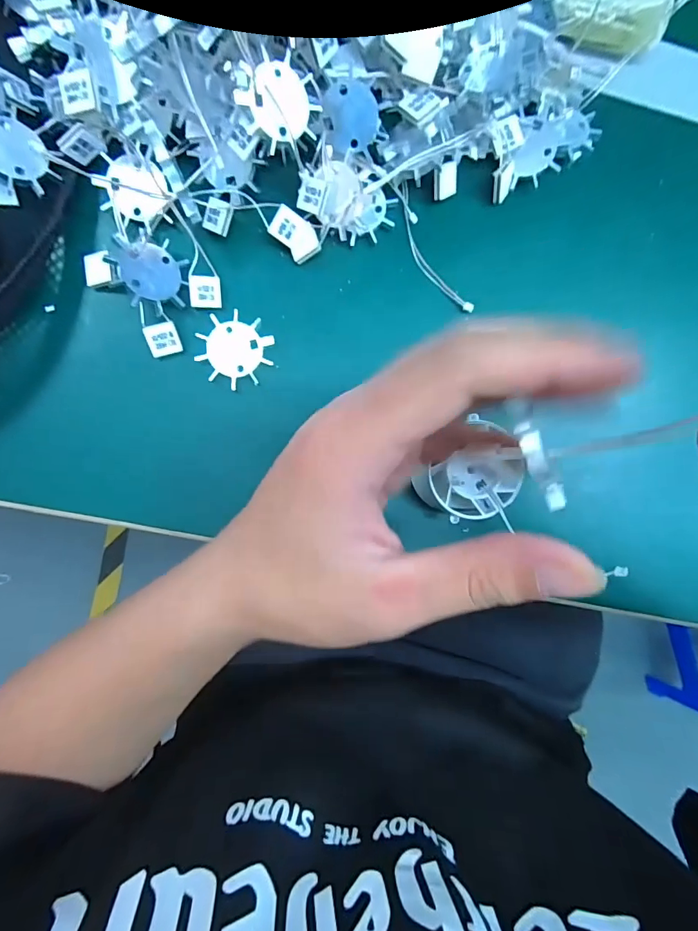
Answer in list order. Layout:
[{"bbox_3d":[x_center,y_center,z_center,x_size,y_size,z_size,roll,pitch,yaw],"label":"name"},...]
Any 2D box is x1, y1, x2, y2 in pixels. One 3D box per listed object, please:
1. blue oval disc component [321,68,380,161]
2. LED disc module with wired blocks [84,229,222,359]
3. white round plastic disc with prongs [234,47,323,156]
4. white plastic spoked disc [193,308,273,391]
[{"bbox_3d":[0.001,-0.173,0.220,0.029,0.005,0.030,38,100,-27],"label":"blue oval disc component"},{"bbox_3d":[-0.099,-0.093,0.225,0.048,0.018,0.059,-43,95,-4],"label":"LED disc module with wired blocks"},{"bbox_3d":[-0.031,-0.167,0.207,0.035,0.004,0.037,-14,117,-28],"label":"white round plastic disc with prongs"},{"bbox_3d":[-0.061,-0.062,0.238,0.037,0.004,0.036,0,91,-6],"label":"white plastic spoked disc"}]

